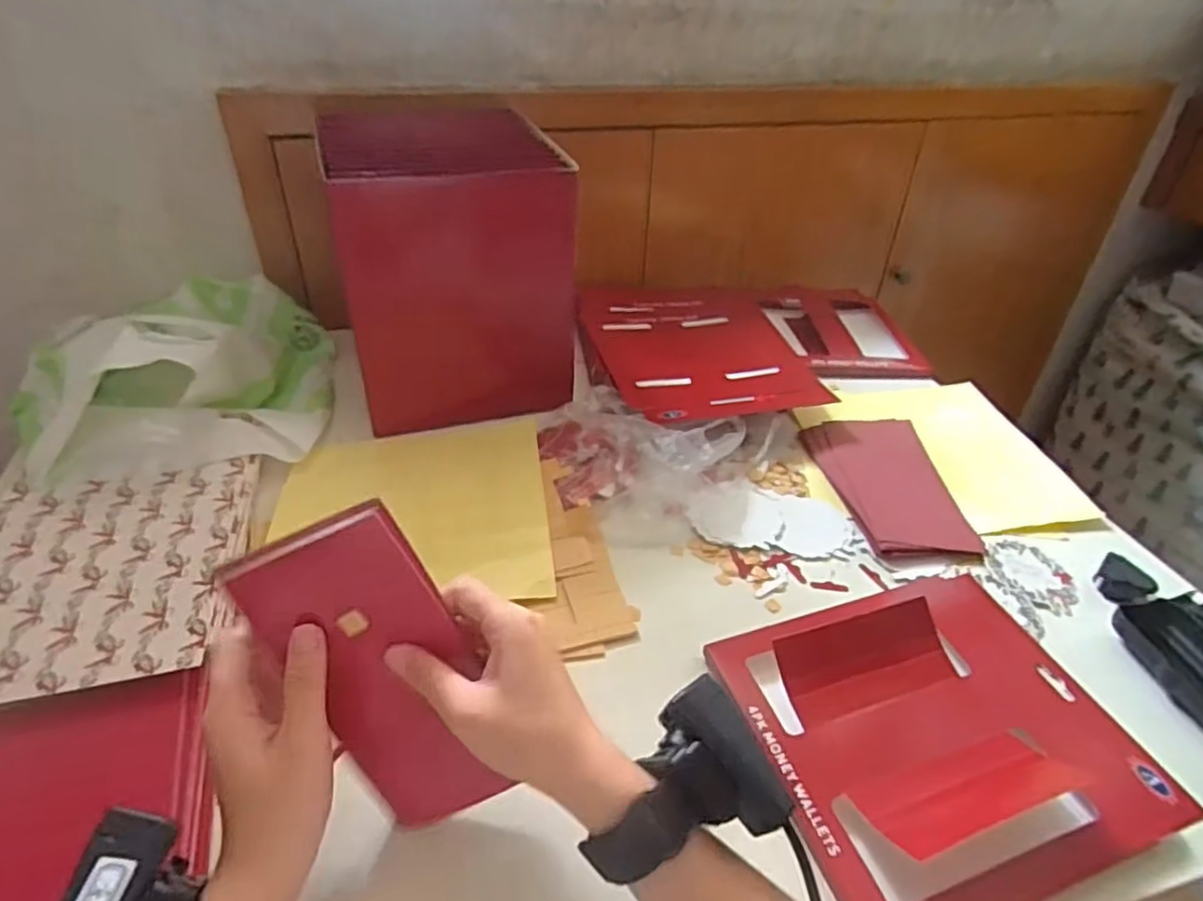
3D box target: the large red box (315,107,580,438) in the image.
[{"bbox_3d":[-0.151,-0.188,0.659,0.205,0.249,0.190,-12,38,-18],"label":"large red box"}]

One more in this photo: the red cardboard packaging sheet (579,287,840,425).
[{"bbox_3d":[0.107,-0.120,0.767,0.228,0.029,0.324,-7,37,-12],"label":"red cardboard packaging sheet"}]

